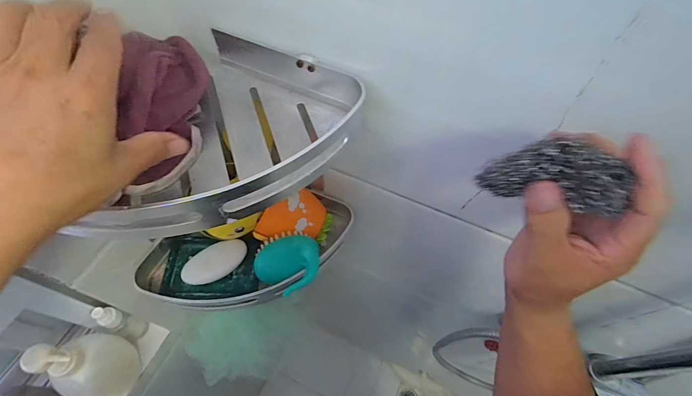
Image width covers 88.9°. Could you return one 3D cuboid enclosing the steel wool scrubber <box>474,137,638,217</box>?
[{"bbox_3d":[0.122,-0.014,0.211,0.079,0.033,0.028,9,58,24],"label":"steel wool scrubber"}]

